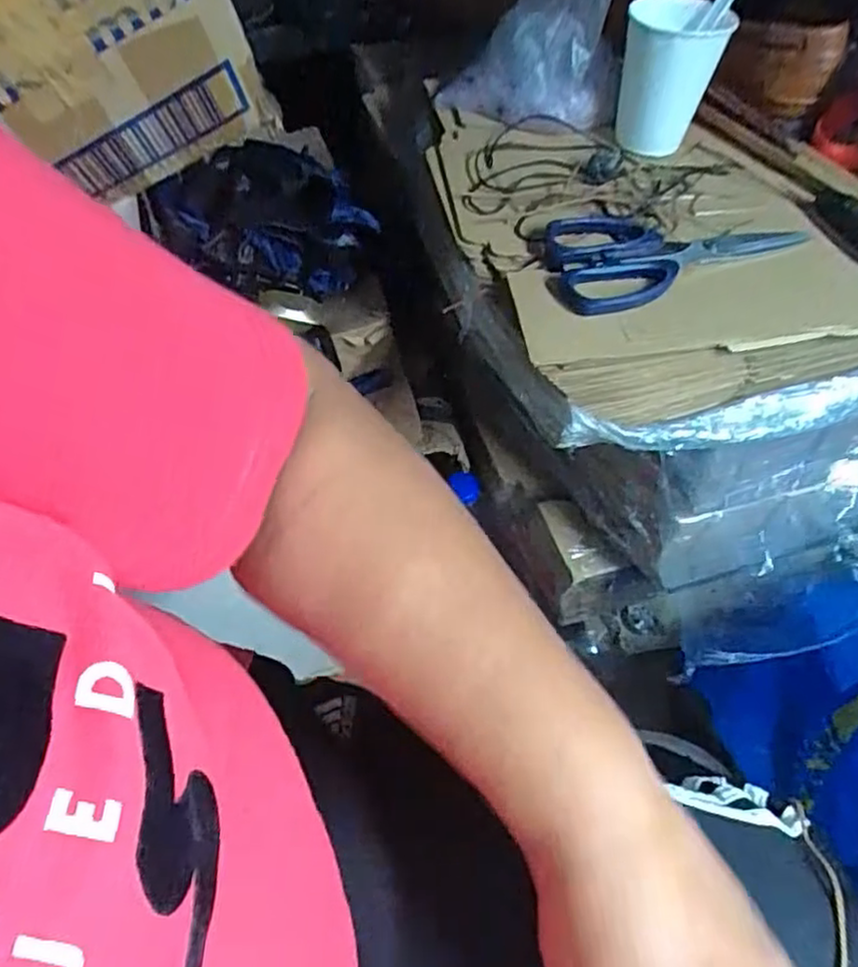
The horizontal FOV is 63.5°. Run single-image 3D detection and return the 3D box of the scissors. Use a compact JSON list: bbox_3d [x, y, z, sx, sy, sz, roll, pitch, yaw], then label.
[{"bbox_3d":[0.157,-0.158,0.458,0.169,0.008,0.083,-16,55,-8],"label":"scissors"}]

